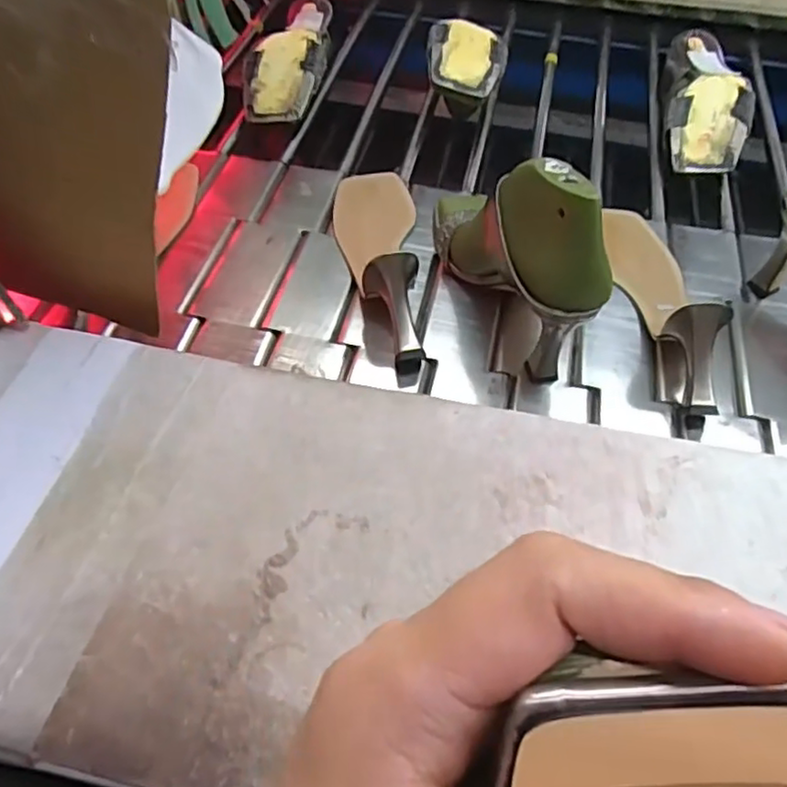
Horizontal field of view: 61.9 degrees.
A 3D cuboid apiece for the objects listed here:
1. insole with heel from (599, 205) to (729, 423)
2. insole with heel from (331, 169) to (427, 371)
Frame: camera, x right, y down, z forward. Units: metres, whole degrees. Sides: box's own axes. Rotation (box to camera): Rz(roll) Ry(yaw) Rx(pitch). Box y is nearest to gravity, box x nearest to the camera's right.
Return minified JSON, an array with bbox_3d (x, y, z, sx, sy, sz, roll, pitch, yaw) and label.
[{"bbox_3d":[0.230,-0.094,0.544,0.064,0.061,0.247,-3,53,-5],"label":"insole with heel"},{"bbox_3d":[-0.015,-0.137,0.566,0.071,0.062,0.245,0,53,-3],"label":"insole with heel"}]

